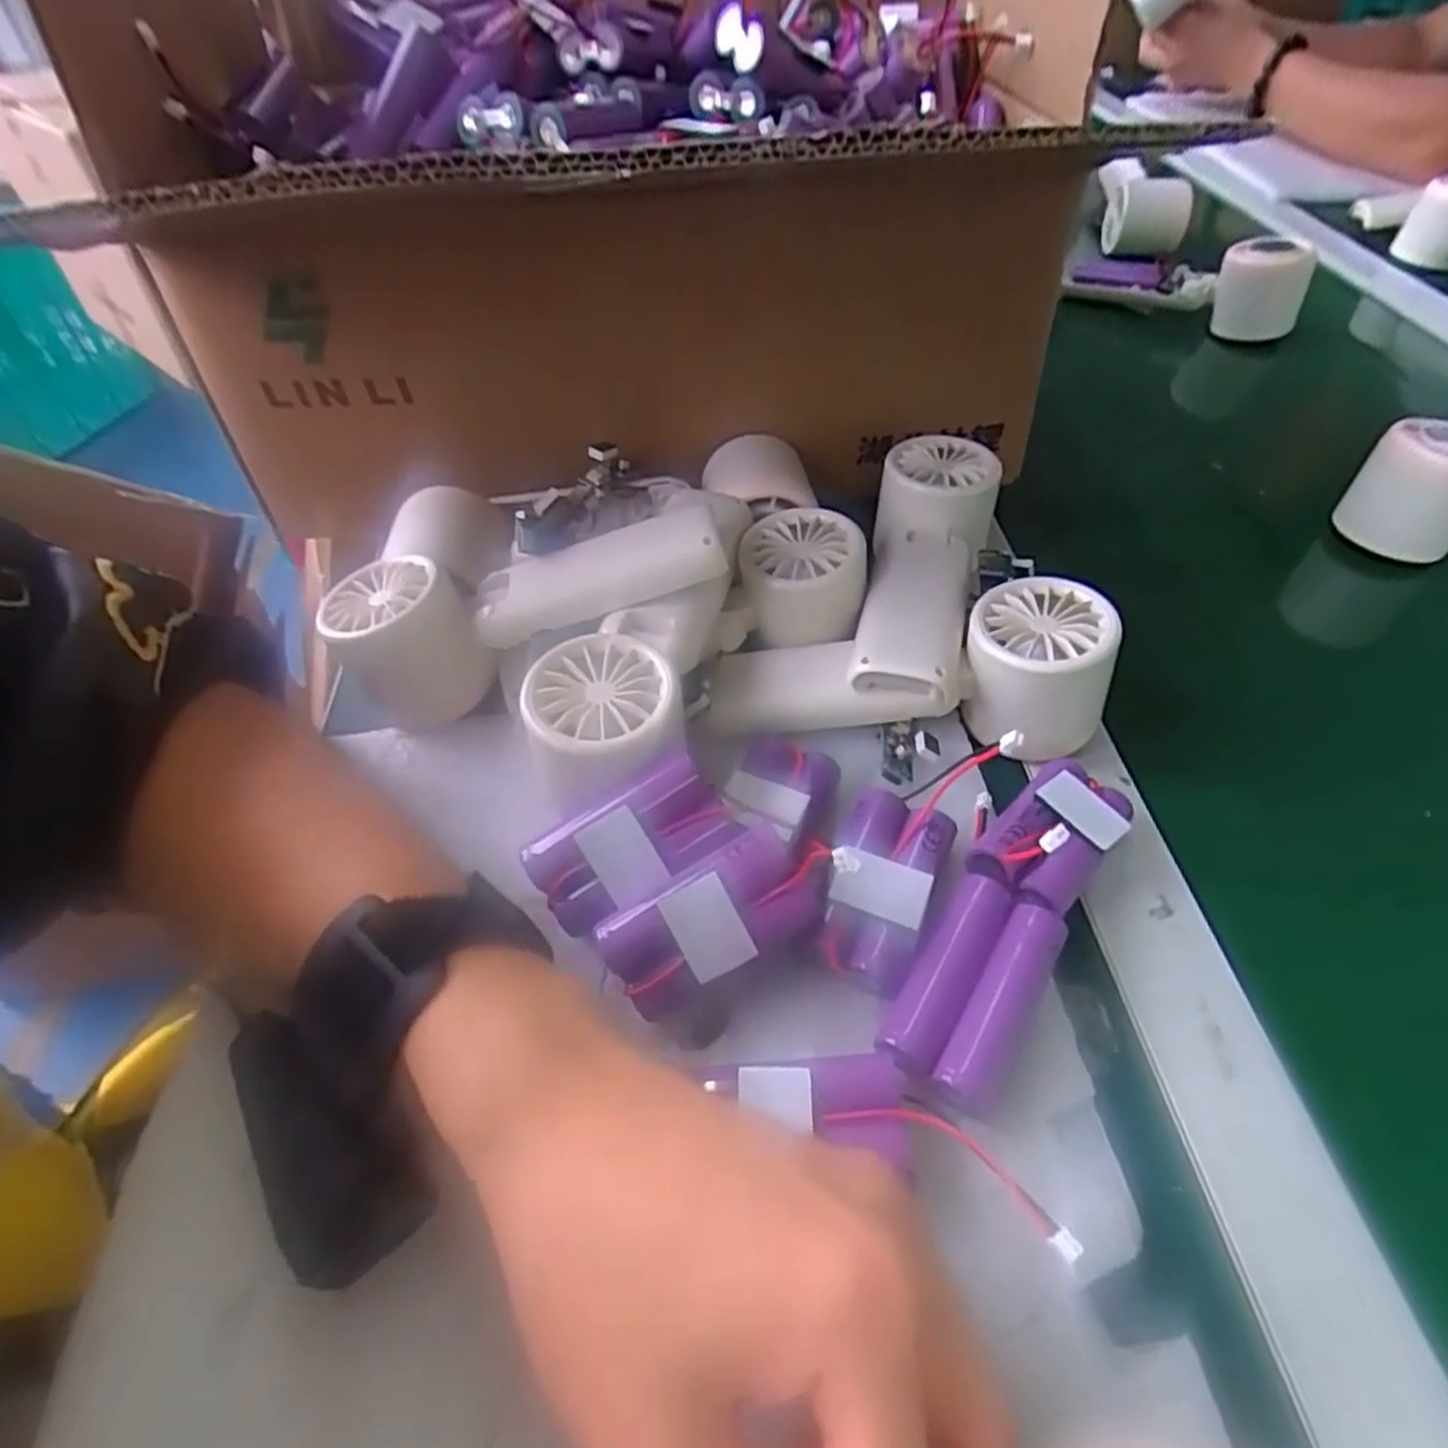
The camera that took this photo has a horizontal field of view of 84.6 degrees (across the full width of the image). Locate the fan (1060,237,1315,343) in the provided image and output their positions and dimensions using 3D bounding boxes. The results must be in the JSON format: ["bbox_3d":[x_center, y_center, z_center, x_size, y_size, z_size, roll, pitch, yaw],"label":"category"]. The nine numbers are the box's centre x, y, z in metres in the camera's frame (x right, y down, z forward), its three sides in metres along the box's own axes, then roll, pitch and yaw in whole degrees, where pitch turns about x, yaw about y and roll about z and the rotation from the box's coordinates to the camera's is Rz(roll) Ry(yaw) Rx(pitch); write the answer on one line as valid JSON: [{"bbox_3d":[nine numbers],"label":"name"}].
[{"bbox_3d":[0.355,-0.347,0.609,0.163,0.061,0.049,17,50,18],"label":"fan"}]

